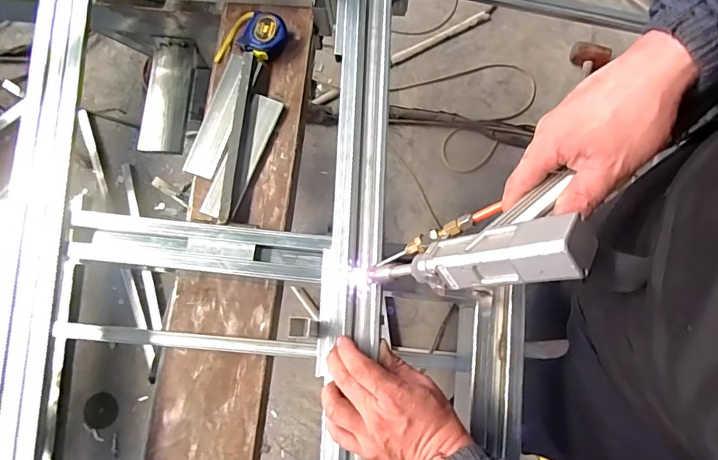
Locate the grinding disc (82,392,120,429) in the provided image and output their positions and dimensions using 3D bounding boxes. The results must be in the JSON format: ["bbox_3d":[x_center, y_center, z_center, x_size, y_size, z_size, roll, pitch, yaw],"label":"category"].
[{"bbox_3d":[-0.705,0.495,1.256,0.093,0.005,0.086,2,79,-11],"label":"grinding disc"}]

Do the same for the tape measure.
[{"bbox_3d":[-0.167,-0.301,0.710,0.115,0.044,0.083,5,78,1],"label":"tape measure"}]

